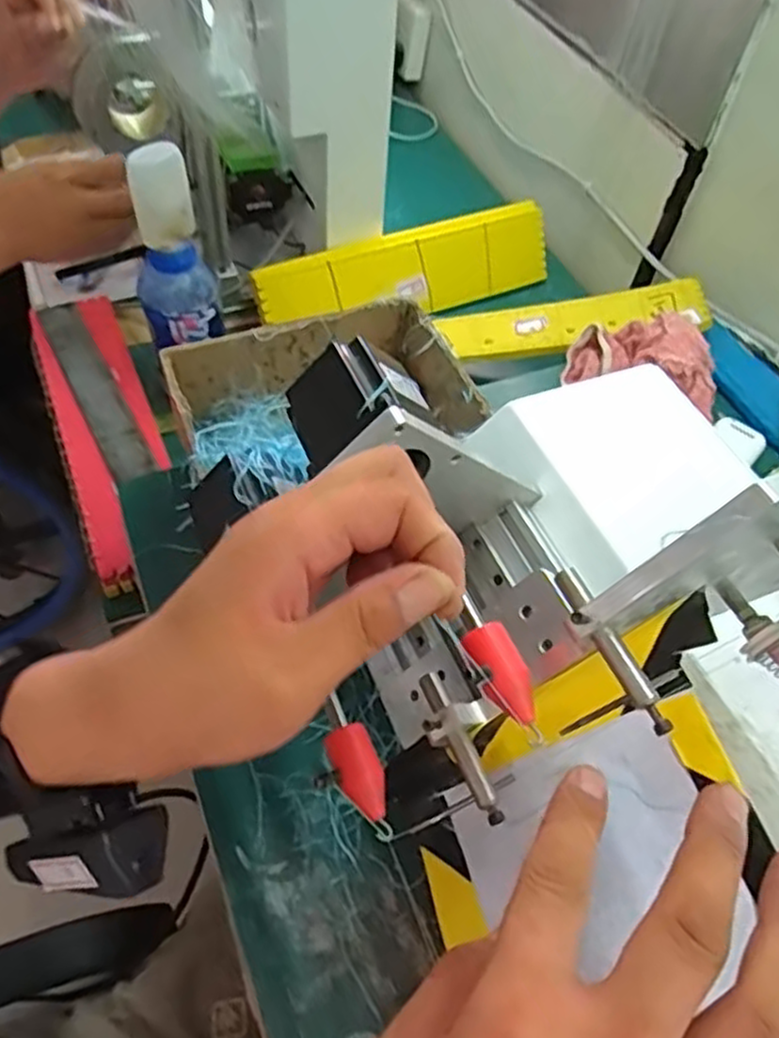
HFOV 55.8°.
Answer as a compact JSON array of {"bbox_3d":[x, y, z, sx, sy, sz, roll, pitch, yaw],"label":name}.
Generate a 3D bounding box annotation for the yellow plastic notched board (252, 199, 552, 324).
[{"bbox_3d":[0.023,-0.268,0.809,0.344,0.089,0.014,-20,25,-17],"label":"yellow plastic notched board"}]

